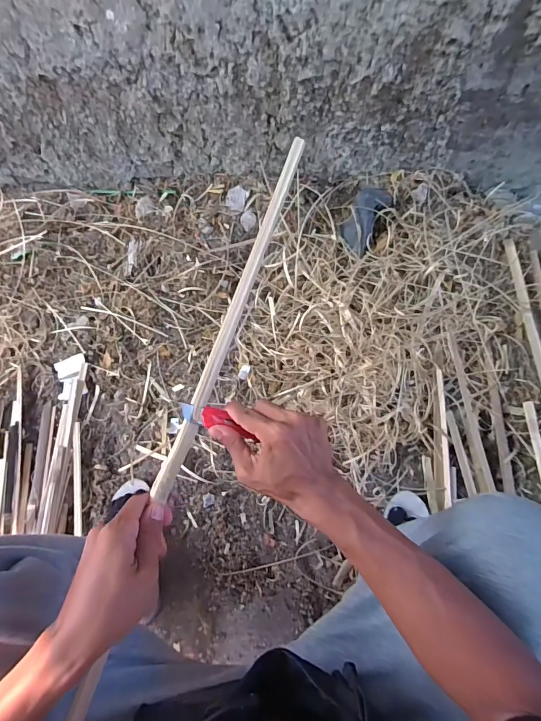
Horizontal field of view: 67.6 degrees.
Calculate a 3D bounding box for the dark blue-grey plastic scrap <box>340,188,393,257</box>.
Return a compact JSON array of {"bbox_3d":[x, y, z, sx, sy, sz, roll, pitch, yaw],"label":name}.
[{"bbox_3d":[0.241,-0.372,1.046,0.093,0.093,0.169,28,68,14],"label":"dark blue-grey plastic scrap"}]

